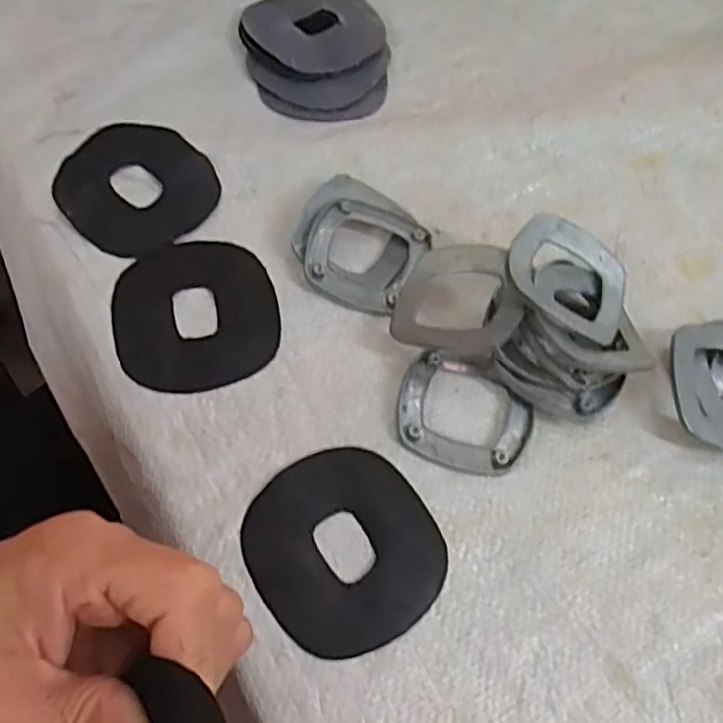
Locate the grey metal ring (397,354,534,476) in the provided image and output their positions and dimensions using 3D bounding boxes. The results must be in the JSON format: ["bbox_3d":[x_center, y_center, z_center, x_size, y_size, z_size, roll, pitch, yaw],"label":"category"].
[{"bbox_3d":[0.048,0.023,0.316,0.061,0.007,0.058,16,64,4],"label":"grey metal ring"}]

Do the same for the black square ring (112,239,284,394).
[{"bbox_3d":[-0.080,-0.023,0.331,0.076,0.004,0.080,-10,65,-8],"label":"black square ring"}]

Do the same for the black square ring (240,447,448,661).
[{"bbox_3d":[-0.007,0.077,0.286,0.077,0.005,0.079,-30,69,-17],"label":"black square ring"}]

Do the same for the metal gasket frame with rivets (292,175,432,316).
[{"bbox_3d":[-0.001,-0.061,0.349,0.062,0.016,0.065,23,64,8],"label":"metal gasket frame with rivets"}]

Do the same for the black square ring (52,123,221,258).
[{"bbox_3d":[-0.119,-0.093,0.359,0.078,0.006,0.075,40,68,15],"label":"black square ring"}]

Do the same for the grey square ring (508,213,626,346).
[{"bbox_3d":[0.097,-0.040,0.317,0.060,0.006,0.060,26,60,-9],"label":"grey square ring"}]

